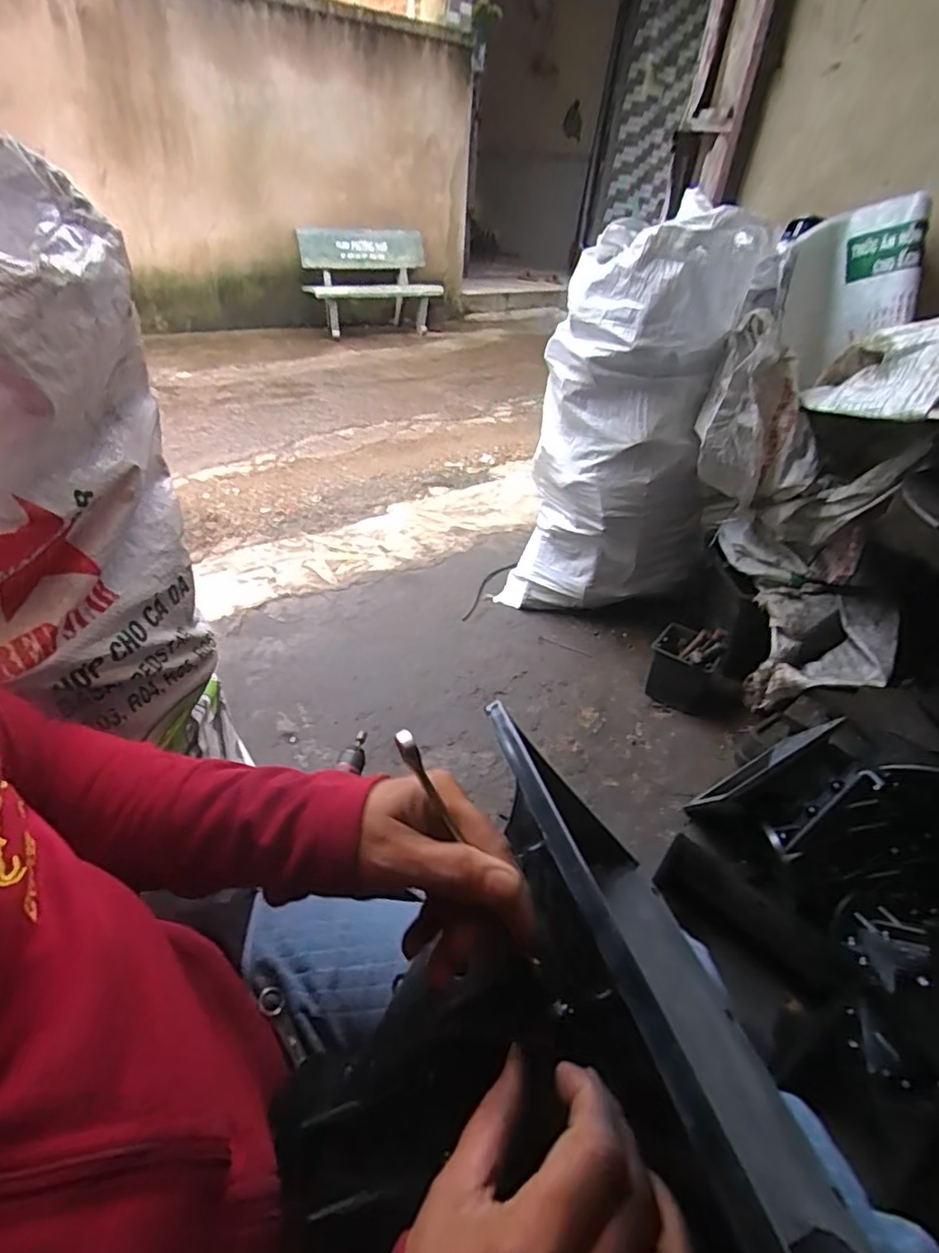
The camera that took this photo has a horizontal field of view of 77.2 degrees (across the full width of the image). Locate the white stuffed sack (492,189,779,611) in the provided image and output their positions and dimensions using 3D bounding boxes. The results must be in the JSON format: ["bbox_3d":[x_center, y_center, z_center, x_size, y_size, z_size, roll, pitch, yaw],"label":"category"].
[{"bbox_3d":[0.351,-0.432,1.346,0.405,0.793,0.299,20,40,19],"label":"white stuffed sack"}]

